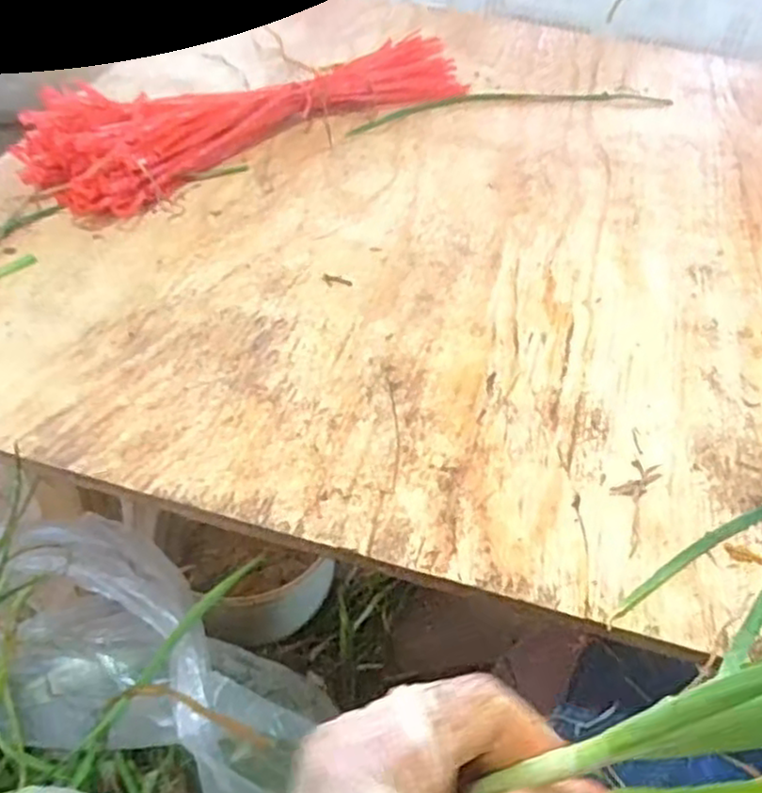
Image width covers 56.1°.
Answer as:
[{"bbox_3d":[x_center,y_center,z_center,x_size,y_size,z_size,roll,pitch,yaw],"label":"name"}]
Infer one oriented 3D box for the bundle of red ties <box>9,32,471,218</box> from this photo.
[{"bbox_3d":[-0.087,-0.224,0.541,0.357,0.037,0.109,-29,57,-29],"label":"bundle of red ties"}]

